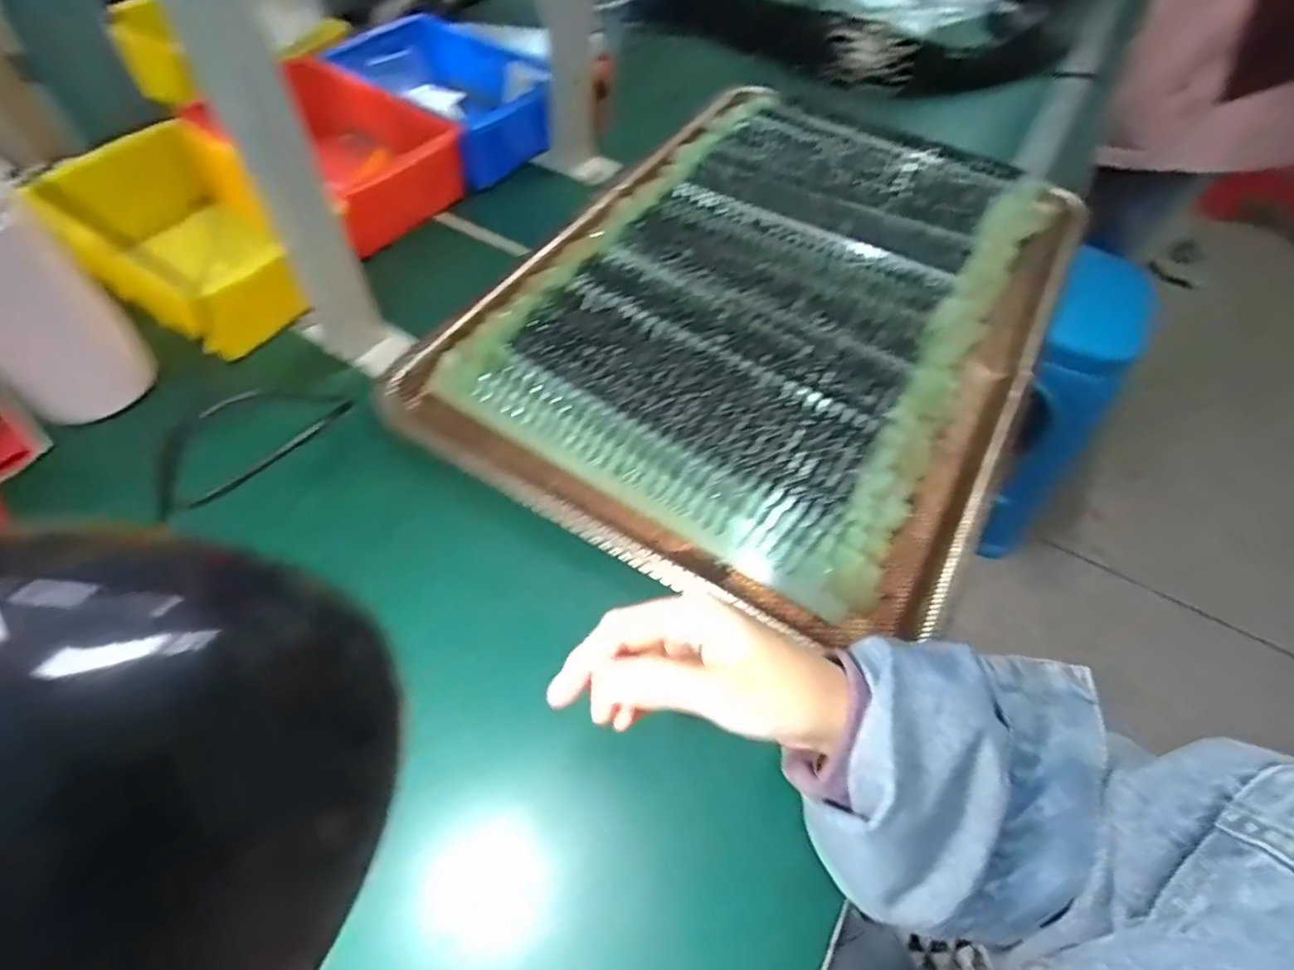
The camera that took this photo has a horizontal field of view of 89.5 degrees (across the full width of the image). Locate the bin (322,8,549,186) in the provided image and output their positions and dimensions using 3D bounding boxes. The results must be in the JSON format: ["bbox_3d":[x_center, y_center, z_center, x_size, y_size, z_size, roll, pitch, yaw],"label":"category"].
[{"bbox_3d":[-0.196,-0.377,0.637,0.216,0.063,0.107,41,62,21],"label":"bin"}]

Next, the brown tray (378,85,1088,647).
[{"bbox_3d":[0.115,-0.158,0.528,0.377,0.046,0.550,28,59,14],"label":"brown tray"}]

